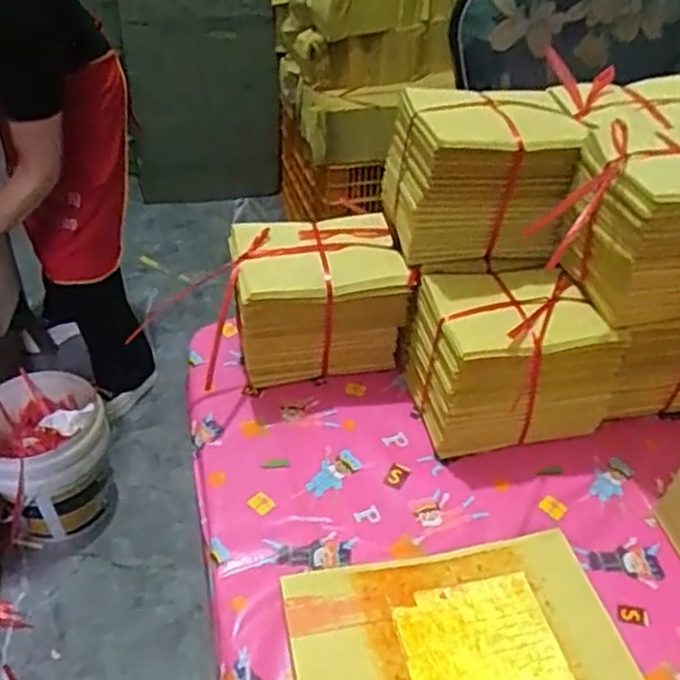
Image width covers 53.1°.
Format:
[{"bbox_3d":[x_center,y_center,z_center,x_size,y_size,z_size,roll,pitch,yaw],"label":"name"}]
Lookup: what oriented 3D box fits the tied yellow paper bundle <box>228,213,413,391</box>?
[{"bbox_3d":[-0.025,-0.041,0.715,0.170,0.131,0.111,-8,40,-12],"label":"tied yellow paper bundle"}]

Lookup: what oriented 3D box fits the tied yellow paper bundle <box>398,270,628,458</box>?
[{"bbox_3d":[0.161,0.013,0.667,0.162,0.130,0.130,-6,40,-10],"label":"tied yellow paper bundle"}]

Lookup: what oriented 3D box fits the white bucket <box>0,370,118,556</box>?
[{"bbox_3d":[-0.609,0.260,1.439,0.241,0.297,0.245,1,39,-1],"label":"white bucket"}]

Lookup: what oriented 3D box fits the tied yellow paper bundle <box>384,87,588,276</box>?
[{"bbox_3d":[0.134,-0.159,0.676,0.158,0.142,0.116,-5,40,-8],"label":"tied yellow paper bundle"}]

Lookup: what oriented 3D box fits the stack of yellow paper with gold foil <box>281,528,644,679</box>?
[{"bbox_3d":[0.086,0.232,0.480,0.229,0.029,0.172,-7,40,-11],"label":"stack of yellow paper with gold foil"}]

